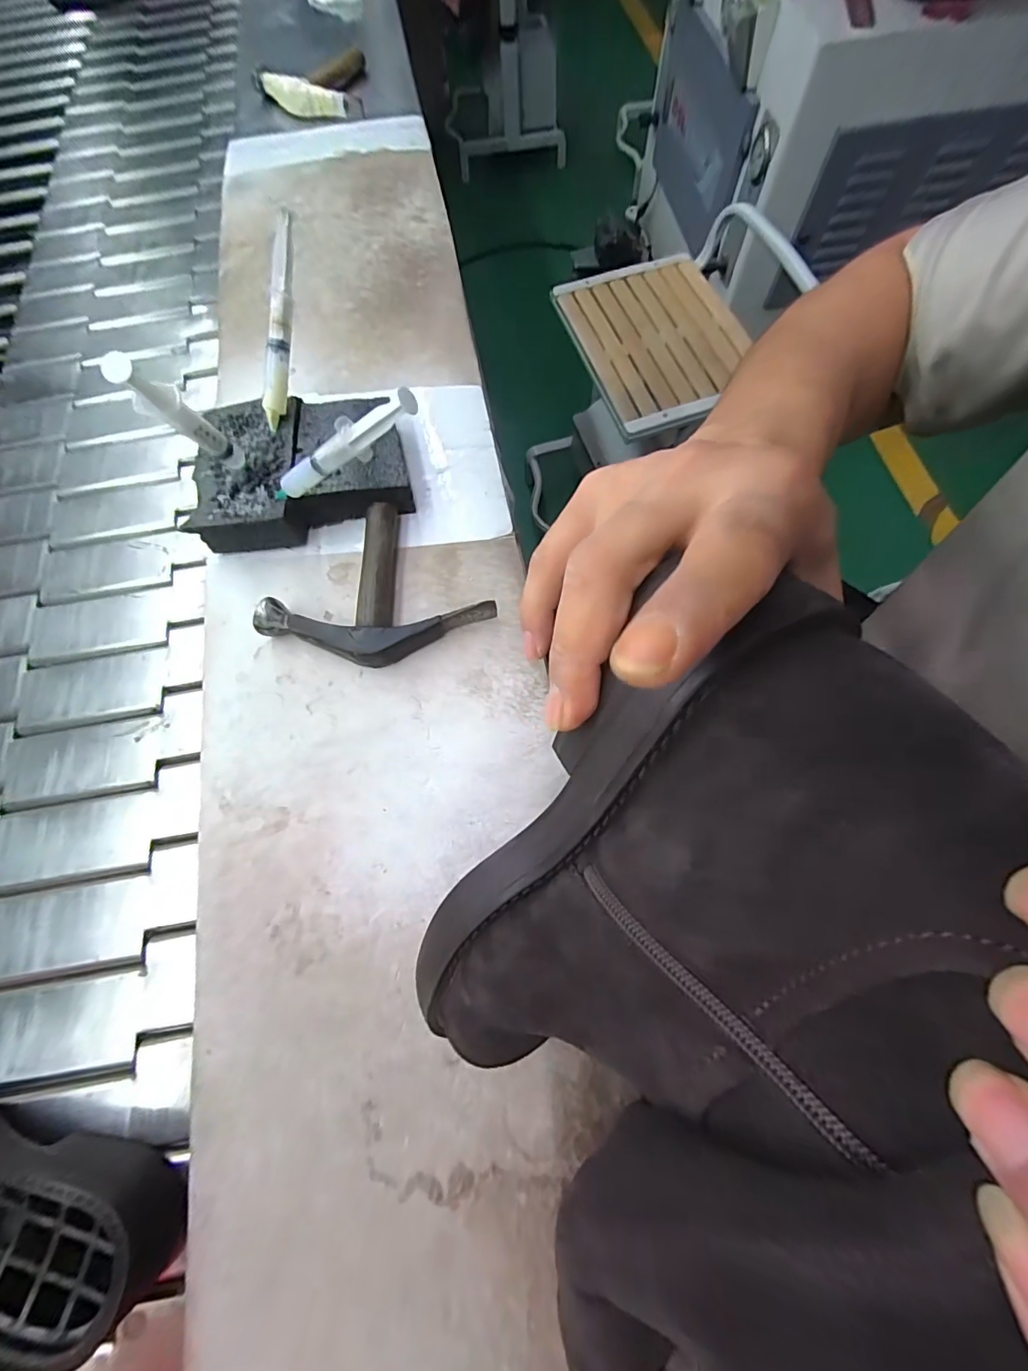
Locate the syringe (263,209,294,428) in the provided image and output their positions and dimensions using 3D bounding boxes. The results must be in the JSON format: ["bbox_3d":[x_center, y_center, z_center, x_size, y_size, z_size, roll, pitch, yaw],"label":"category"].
[{"bbox_3d":[-0.181,-0.274,0.361,0.017,0.013,0.137,13,105,7],"label":"syringe"}]

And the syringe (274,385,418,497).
[{"bbox_3d":[-0.118,-0.156,0.316,0.148,0.025,0.014,-11,66,34],"label":"syringe"}]

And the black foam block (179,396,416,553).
[{"bbox_3d":[-0.173,-0.179,0.387,0.166,0.038,0.124,-12,71,-2],"label":"black foam block"}]

